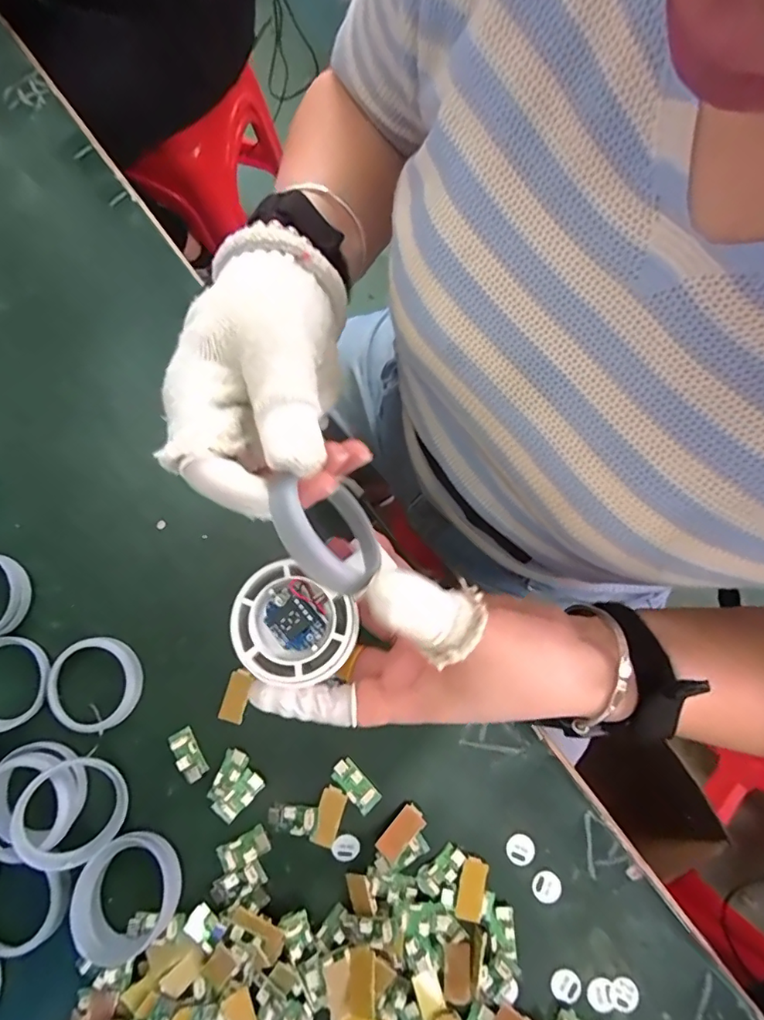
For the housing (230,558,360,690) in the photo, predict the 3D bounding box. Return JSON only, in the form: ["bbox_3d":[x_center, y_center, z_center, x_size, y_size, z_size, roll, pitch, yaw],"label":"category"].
[{"bbox_3d":[-0.041,0.053,0.233,0.056,0.010,0.048,32,81,7],"label":"housing"}]

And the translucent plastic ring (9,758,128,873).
[{"bbox_3d":[-0.189,0.183,0.308,0.060,0.008,0.057,8,72,-26],"label":"translucent plastic ring"}]

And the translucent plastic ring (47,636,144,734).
[{"bbox_3d":[-0.188,0.114,0.333,0.057,0.010,0.059,0,79,1],"label":"translucent plastic ring"}]

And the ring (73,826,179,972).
[{"bbox_3d":[-0.151,0.227,0.301,0.060,0.021,0.057,0,79,1],"label":"ring"}]

